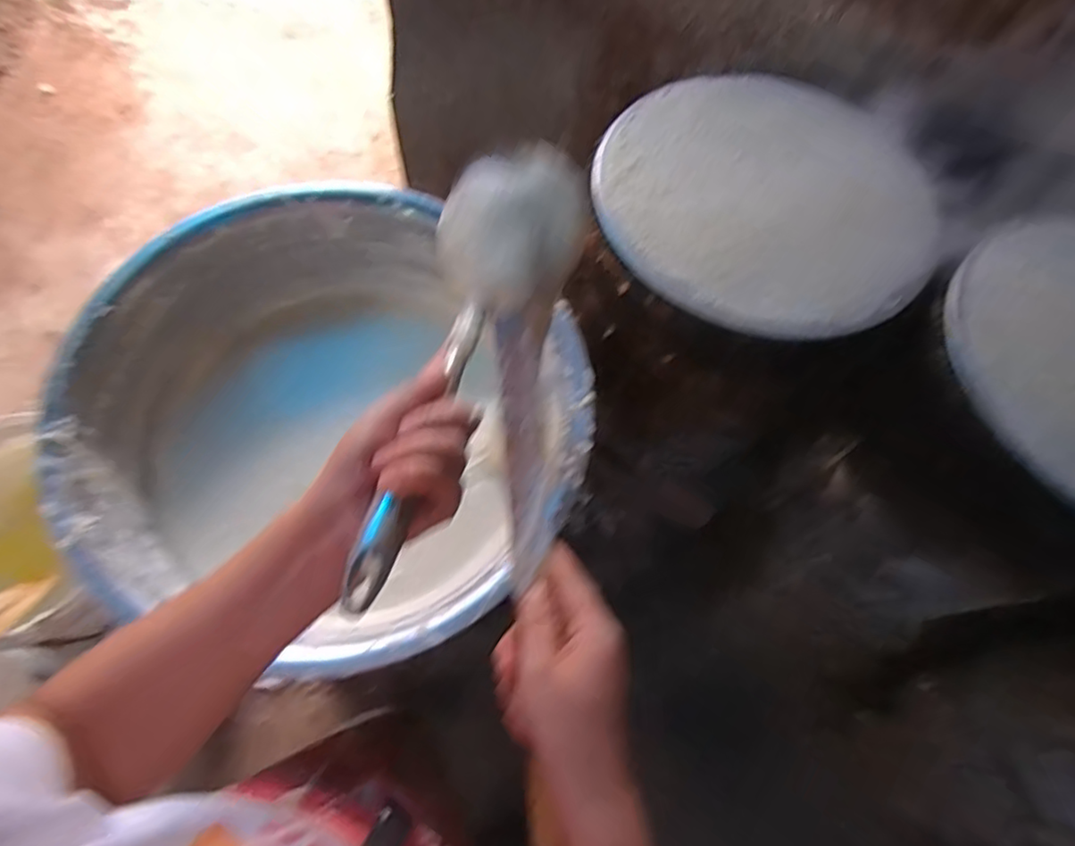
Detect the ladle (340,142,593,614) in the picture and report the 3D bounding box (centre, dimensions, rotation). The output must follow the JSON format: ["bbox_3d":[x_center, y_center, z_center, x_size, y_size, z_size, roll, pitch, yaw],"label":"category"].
[{"bbox_3d":[-0.052,-0.045,0.396,0.100,0.051,0.327,17,65,4],"label":"ladle"}]

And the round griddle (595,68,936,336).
[{"bbox_3d":[0.236,-0.244,0.661,0.323,0.028,0.349,-1,66,1],"label":"round griddle"}]

